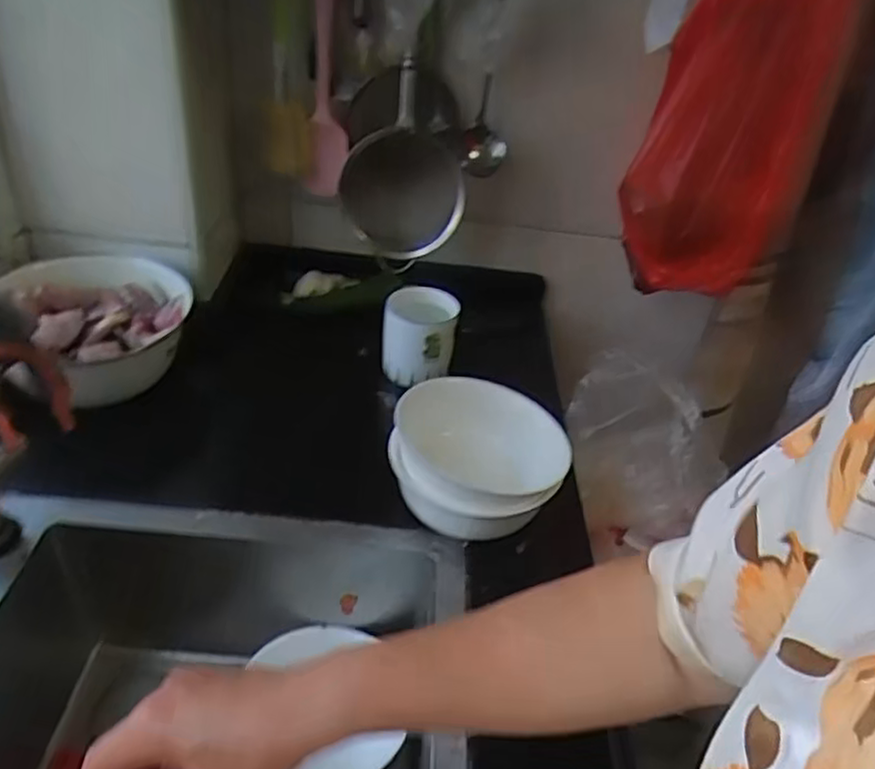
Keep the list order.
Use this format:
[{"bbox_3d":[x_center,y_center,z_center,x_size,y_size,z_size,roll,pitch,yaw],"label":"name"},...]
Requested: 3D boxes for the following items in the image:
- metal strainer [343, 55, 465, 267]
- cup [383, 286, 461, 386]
[{"bbox_3d":[-0.039,-0.254,0.775,0.137,0.203,0.096,8,36,0],"label":"metal strainer"},{"bbox_3d":[-0.020,-0.054,0.749,0.079,0.085,0.069,12,37,5],"label":"cup"}]

